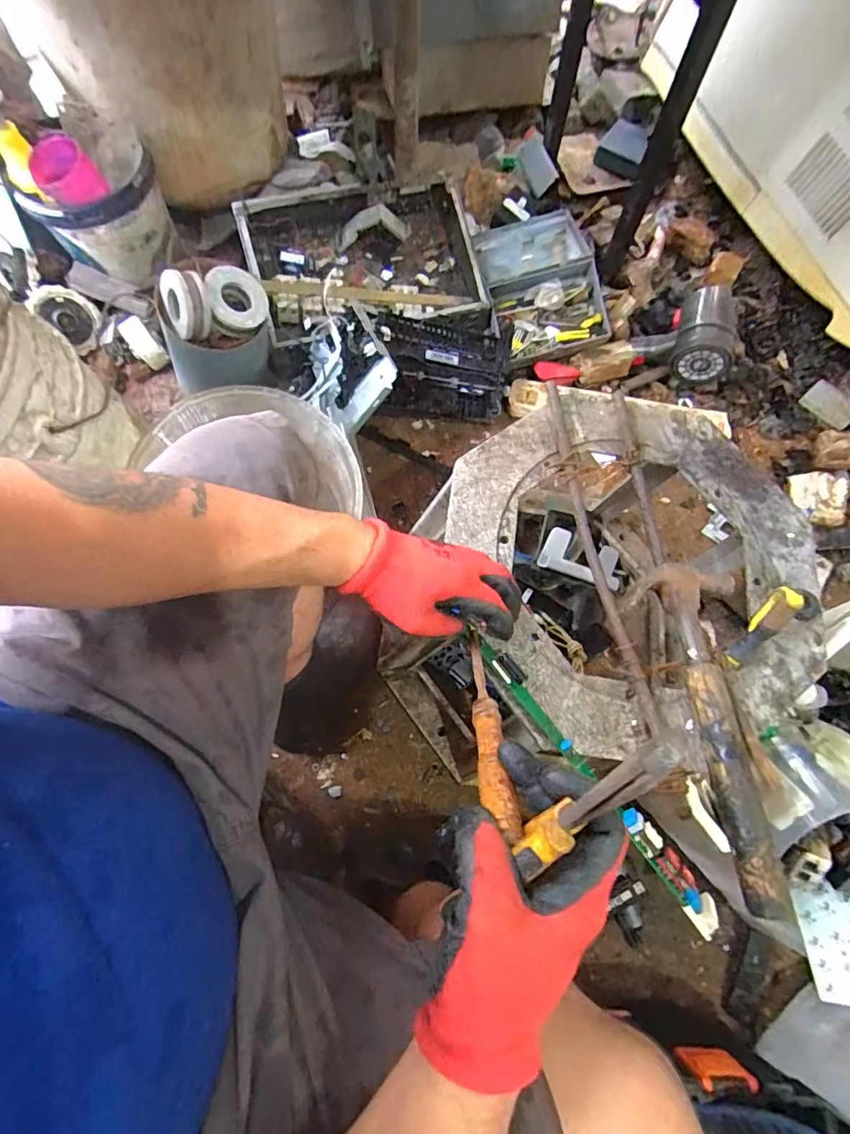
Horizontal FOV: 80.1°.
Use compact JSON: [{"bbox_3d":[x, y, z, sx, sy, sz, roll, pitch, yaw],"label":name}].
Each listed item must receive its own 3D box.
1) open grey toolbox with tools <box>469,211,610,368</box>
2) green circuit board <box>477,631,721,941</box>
[{"bbox_3d":[0.225,-0.573,1.004,0.216,0.069,0.318,-12,71,-6],"label":"open grey toolbox with tools"},{"bbox_3d":[0.141,0.177,0.439,0.025,0.020,0.288,-37,75,-13],"label":"green circuit board"}]

